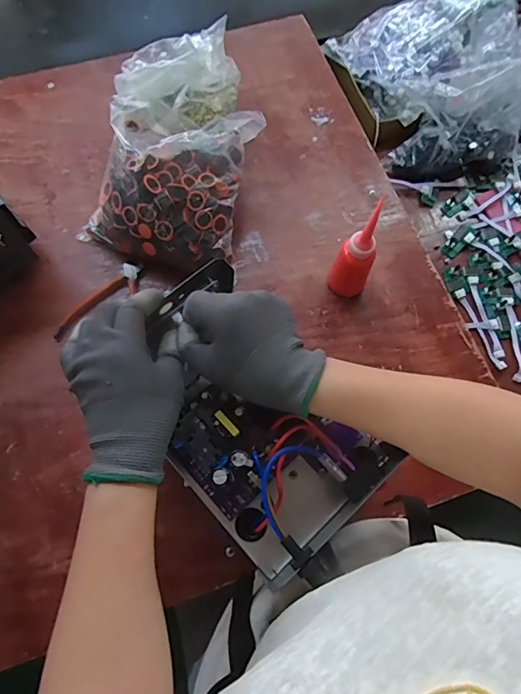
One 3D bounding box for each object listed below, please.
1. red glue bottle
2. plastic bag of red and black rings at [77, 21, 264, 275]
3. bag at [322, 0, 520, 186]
[{"bbox_3d":[0.115,-0.105,0.552,0.044,0.167,0.043,1,70,-2],"label":"red glue bottle"},{"bbox_3d":[-0.107,-0.255,0.600,0.196,0.146,0.277,15,70,4],"label":"plastic bag of red and black rings"},{"bbox_3d":[0.333,-0.478,0.786,0.327,0.129,0.338,-22,72,-9],"label":"bag"}]

